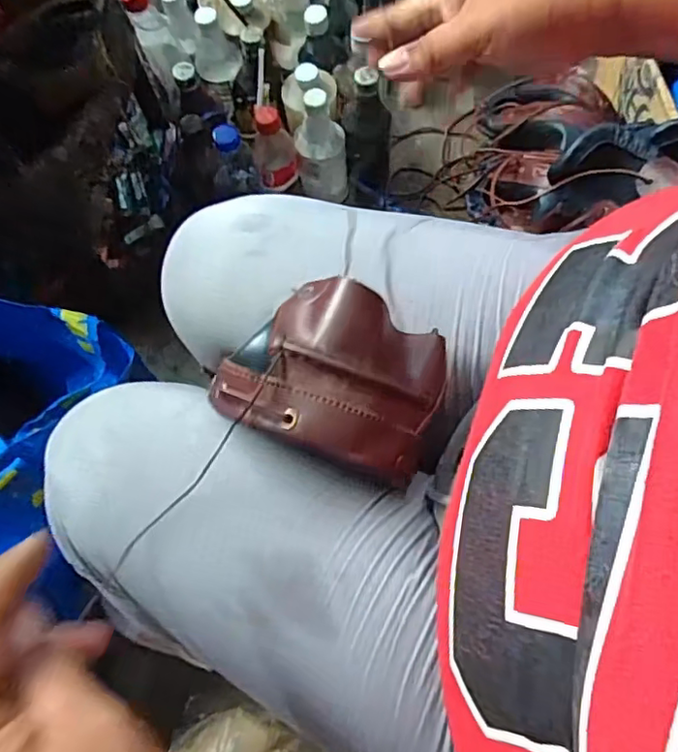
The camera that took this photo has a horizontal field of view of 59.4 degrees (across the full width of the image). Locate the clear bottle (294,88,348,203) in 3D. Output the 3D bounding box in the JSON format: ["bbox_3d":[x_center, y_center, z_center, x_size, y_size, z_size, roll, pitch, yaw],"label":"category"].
[{"bbox_3d":[-0.023,-0.299,0.776,0.063,0.145,0.063,-4,71,1],"label":"clear bottle"}]

